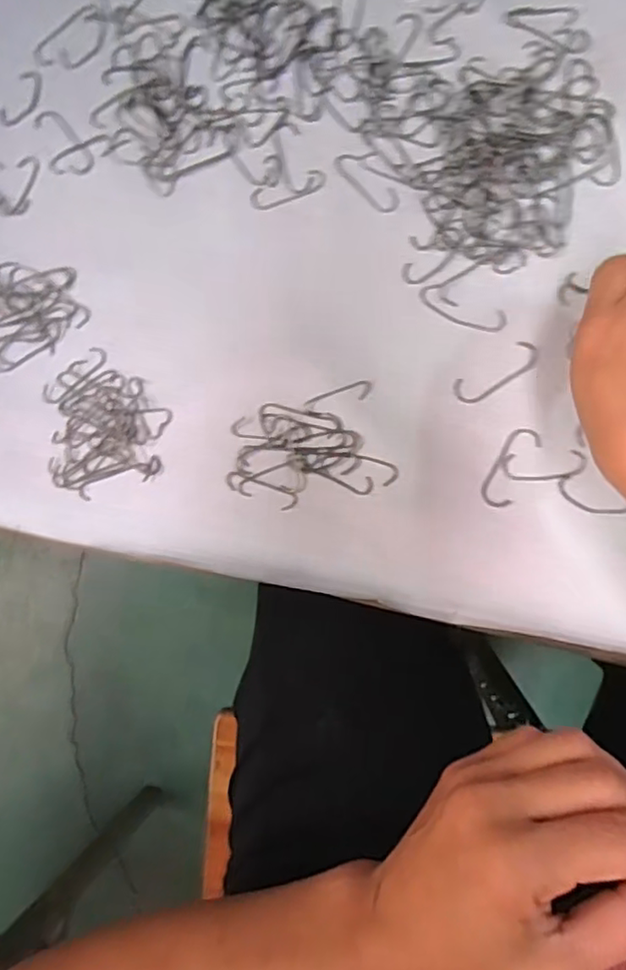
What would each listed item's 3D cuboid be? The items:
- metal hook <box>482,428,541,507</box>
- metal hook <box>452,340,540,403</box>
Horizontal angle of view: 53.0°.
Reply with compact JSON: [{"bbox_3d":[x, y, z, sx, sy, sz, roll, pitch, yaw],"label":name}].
[{"bbox_3d":[0.105,-0.010,0.333,0.017,0.004,0.046,28,88,7],"label":"metal hook"},{"bbox_3d":[0.099,-0.060,0.337,0.049,0.004,0.016,-32,83,2],"label":"metal hook"}]

